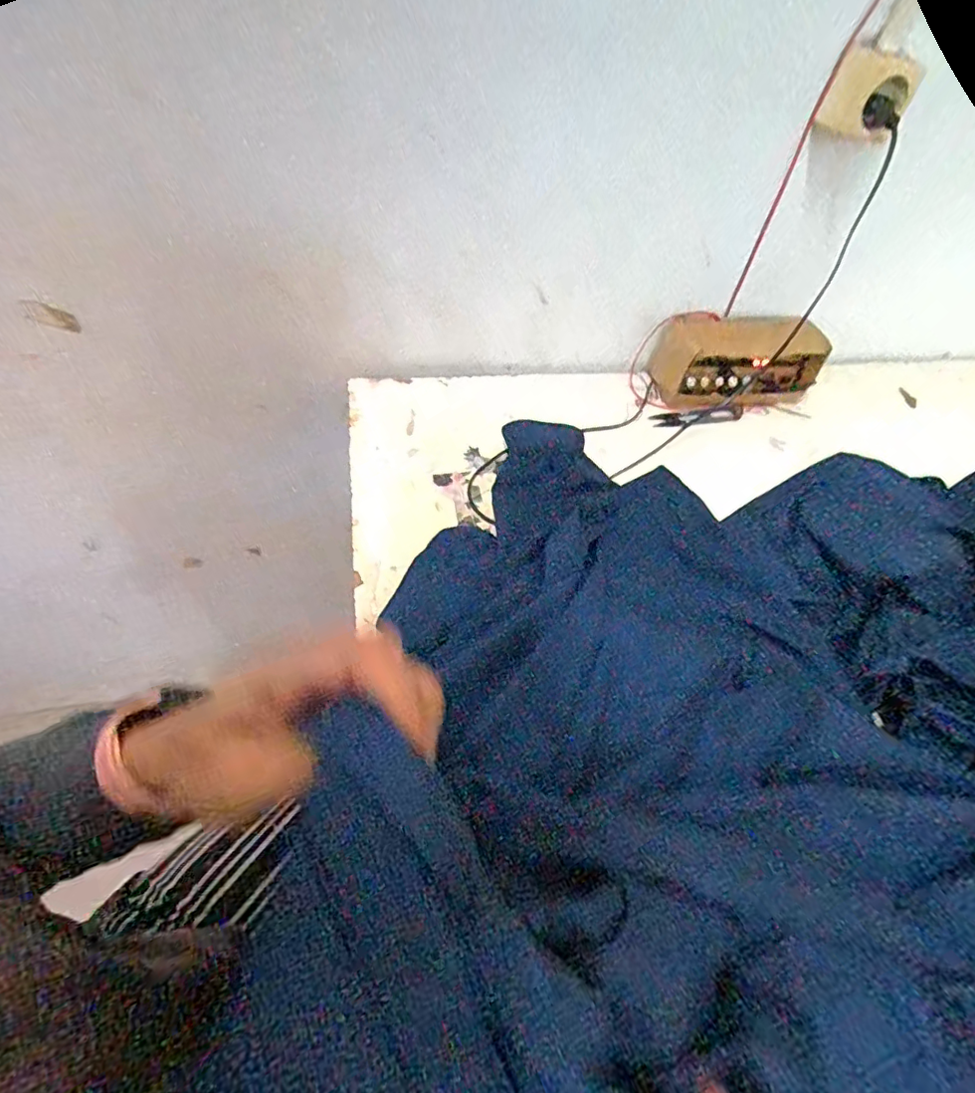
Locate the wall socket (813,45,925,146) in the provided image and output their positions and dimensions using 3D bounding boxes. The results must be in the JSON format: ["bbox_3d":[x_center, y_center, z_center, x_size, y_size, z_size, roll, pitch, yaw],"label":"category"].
[{"bbox_3d":[0.341,-0.403,0.504,0.069,0.059,0.032,26,54,14],"label":"wall socket"}]

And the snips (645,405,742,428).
[{"bbox_3d":[0.253,-0.155,0.666,0.118,0.004,0.027,-5,52,-10],"label":"snips"}]

